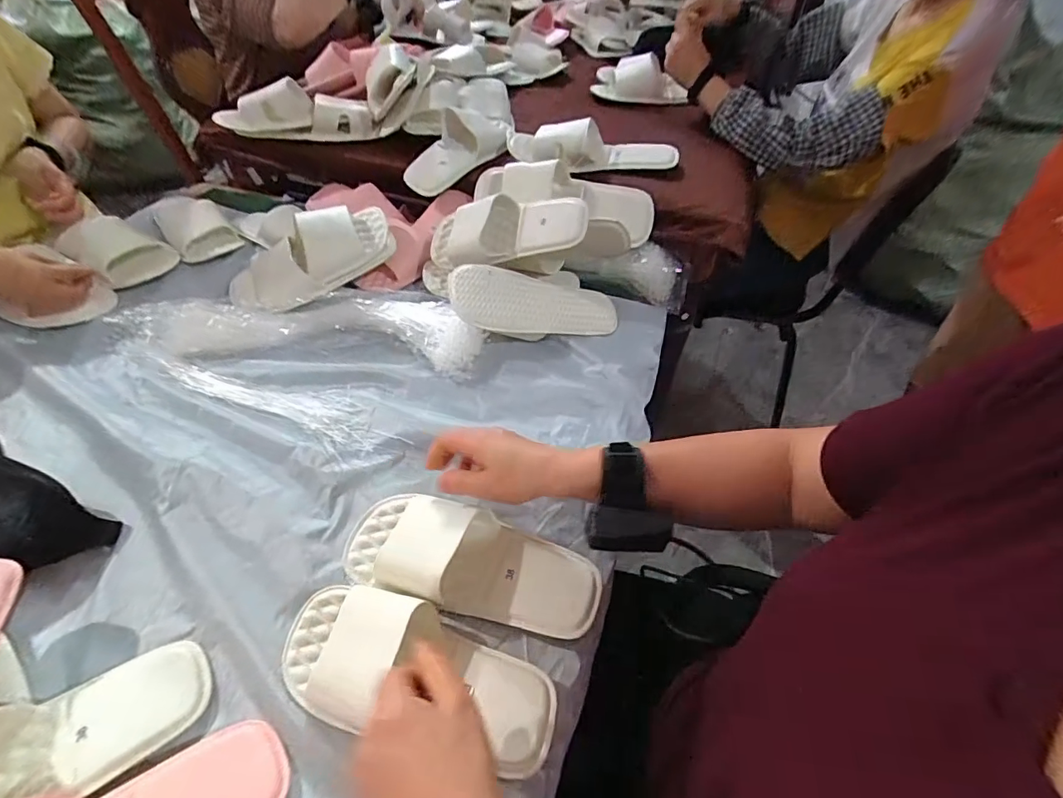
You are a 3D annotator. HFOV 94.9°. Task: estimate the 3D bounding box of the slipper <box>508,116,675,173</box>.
[{"bbox_3d":[0.098,-0.405,0.772,0.262,0.053,0.081,2,49,1],"label":"slipper"}]

